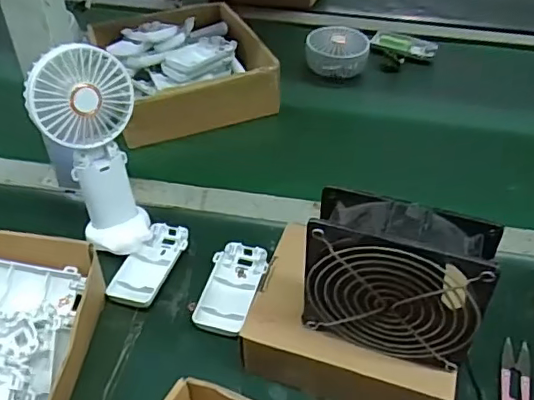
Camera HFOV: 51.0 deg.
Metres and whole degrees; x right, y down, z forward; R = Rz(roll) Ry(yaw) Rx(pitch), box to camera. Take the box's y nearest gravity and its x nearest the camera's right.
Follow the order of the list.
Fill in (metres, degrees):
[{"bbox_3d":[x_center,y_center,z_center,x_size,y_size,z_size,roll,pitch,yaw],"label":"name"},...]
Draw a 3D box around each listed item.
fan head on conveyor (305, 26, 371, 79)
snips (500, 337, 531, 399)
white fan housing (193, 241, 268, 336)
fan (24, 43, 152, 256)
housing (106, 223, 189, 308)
[{"bbox_3d":[0.101,-0.215,0.811,0.091,0.059,0.080,4,45,1],"label":"fan head on conveyor"},{"bbox_3d":[0.202,0.154,0.451,0.023,0.013,0.104,15,46,12],"label":"snips"},{"bbox_3d":[-0.032,0.082,0.521,0.048,0.014,0.096,10,45,7],"label":"white fan housing"},{"bbox_3d":[-0.152,-0.035,0.511,0.086,0.183,0.095,-15,47,-16],"label":"fan"},{"bbox_3d":[-0.110,0.061,0.535,0.046,0.015,0.094,16,46,13],"label":"housing"}]

